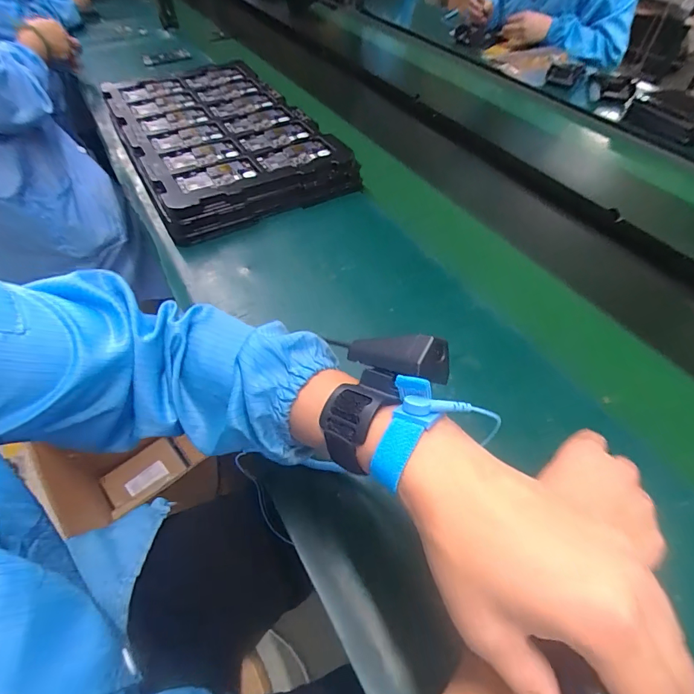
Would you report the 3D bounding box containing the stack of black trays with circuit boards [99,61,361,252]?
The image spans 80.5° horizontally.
[{"bbox_3d":[-0.246,-0.412,0.801,0.329,0.056,0.541,-23,56,-19],"label":"stack of black trays with circuit boards"}]

